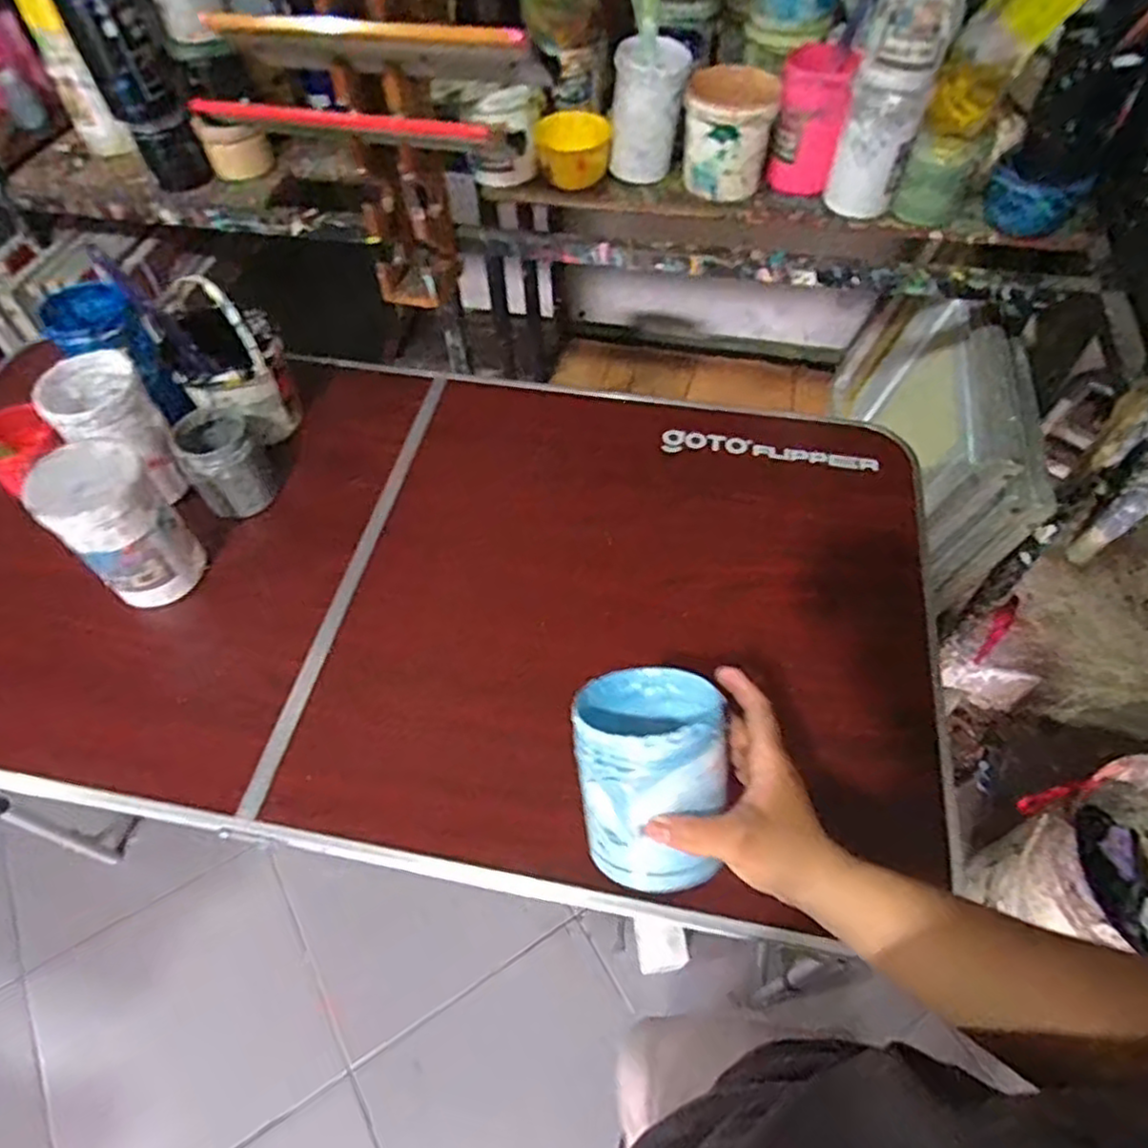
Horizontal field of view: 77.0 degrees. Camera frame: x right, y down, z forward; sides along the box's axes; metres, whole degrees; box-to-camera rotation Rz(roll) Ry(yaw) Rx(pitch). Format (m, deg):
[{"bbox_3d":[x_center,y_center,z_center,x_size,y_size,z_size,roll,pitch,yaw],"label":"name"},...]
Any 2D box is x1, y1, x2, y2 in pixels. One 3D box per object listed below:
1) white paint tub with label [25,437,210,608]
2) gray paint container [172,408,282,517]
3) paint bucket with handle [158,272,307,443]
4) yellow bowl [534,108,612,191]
[{"bbox_3d":[-0.433,-0.045,0.694,0.087,0.162,0.092,-1,55,1],"label":"white paint tub with label"},{"bbox_3d":[-0.383,-0.123,0.806,0.085,0.107,0.097,-28,59,-17],"label":"gray paint container"},{"bbox_3d":[-0.390,-0.240,0.812,0.116,0.172,0.115,-1,55,1],"label":"paint bucket with handle"},{"bbox_3d":[-0.001,-0.602,1.026,0.105,0.064,0.087,-2,55,0],"label":"yellow bowl"}]

